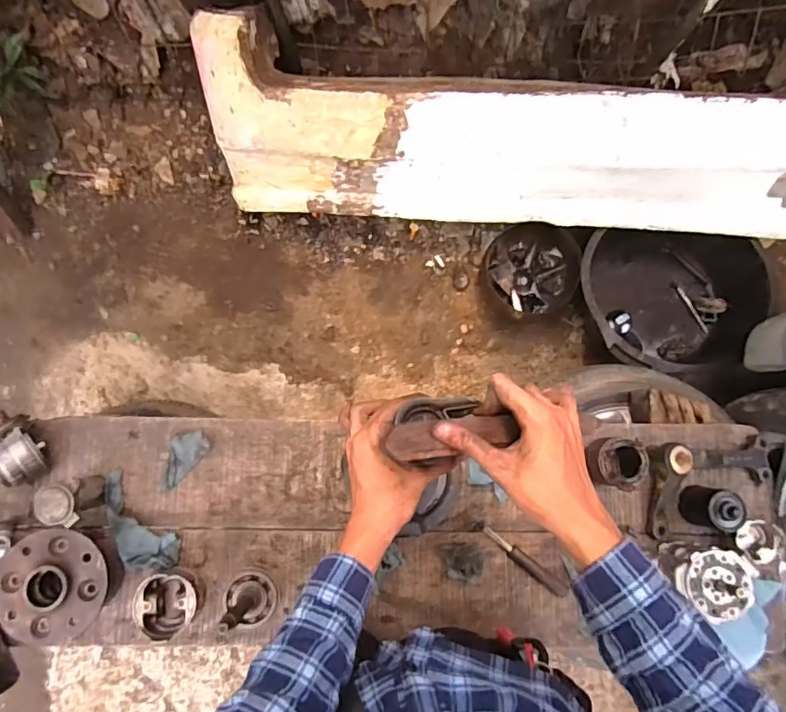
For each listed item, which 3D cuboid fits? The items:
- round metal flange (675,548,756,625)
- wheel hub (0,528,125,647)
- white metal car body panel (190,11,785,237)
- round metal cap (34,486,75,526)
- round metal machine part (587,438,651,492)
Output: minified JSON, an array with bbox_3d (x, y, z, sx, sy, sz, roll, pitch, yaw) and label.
[{"bbox_3d":[0.455,0.317,0.738,0.098,0.019,0.090,42,78,8],"label":"round metal flange"},{"bbox_3d":[-0.457,0.316,0.738,0.138,0.088,0.137,0,75,-2],"label":"wheel hub"},{"bbox_3d":[0.281,-0.496,1.184,1.370,0.443,0.140,4,49,0],"label":"white metal car body panel"},{"bbox_3d":[-0.456,0.201,0.708,0.050,0.017,0.049,0,75,-2],"label":"round metal cap"},{"bbox_3d":[0.341,0.167,0.811,0.069,0.082,0.074,0,75,-2],"label":"round metal machine part"}]

